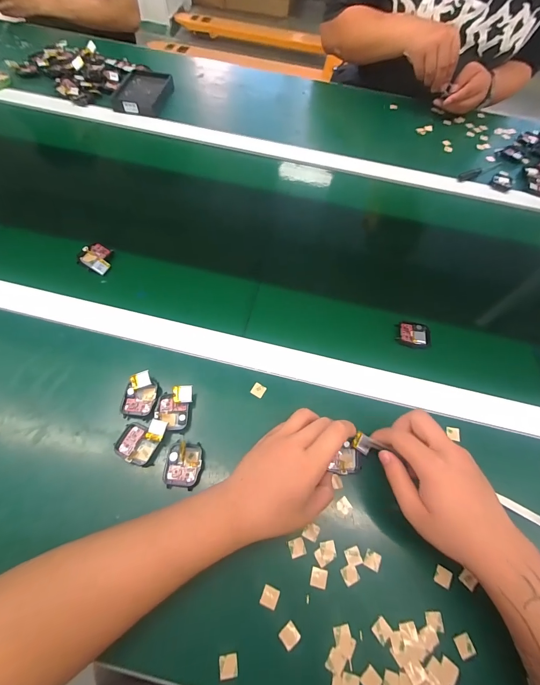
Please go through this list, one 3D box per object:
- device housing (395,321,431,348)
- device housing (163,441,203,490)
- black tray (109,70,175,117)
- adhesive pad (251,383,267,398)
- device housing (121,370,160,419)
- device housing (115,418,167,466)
[{"bbox_3d":[0.201,-0.011,0.435,0.045,0.009,0.039,9,62,1],"label":"device housing"},{"bbox_3d":[-0.094,0.135,0.343,0.039,0.014,0.047,6,62,0],"label":"device housing"},{"bbox_3d":[-0.269,-0.535,0.663,0.103,0.022,0.156,2,62,-2],"label":"black tray"},{"bbox_3d":[-0.014,0.059,0.388,0.016,0.004,0.016,31,65,12],"label":"adhesive pad"},{"bbox_3d":[-0.153,0.063,0.370,0.037,0.025,0.050,6,62,0],"label":"device housing"},{"bbox_3d":[-0.146,0.108,0.348,0.048,0.017,0.050,19,63,6],"label":"device housing"}]

